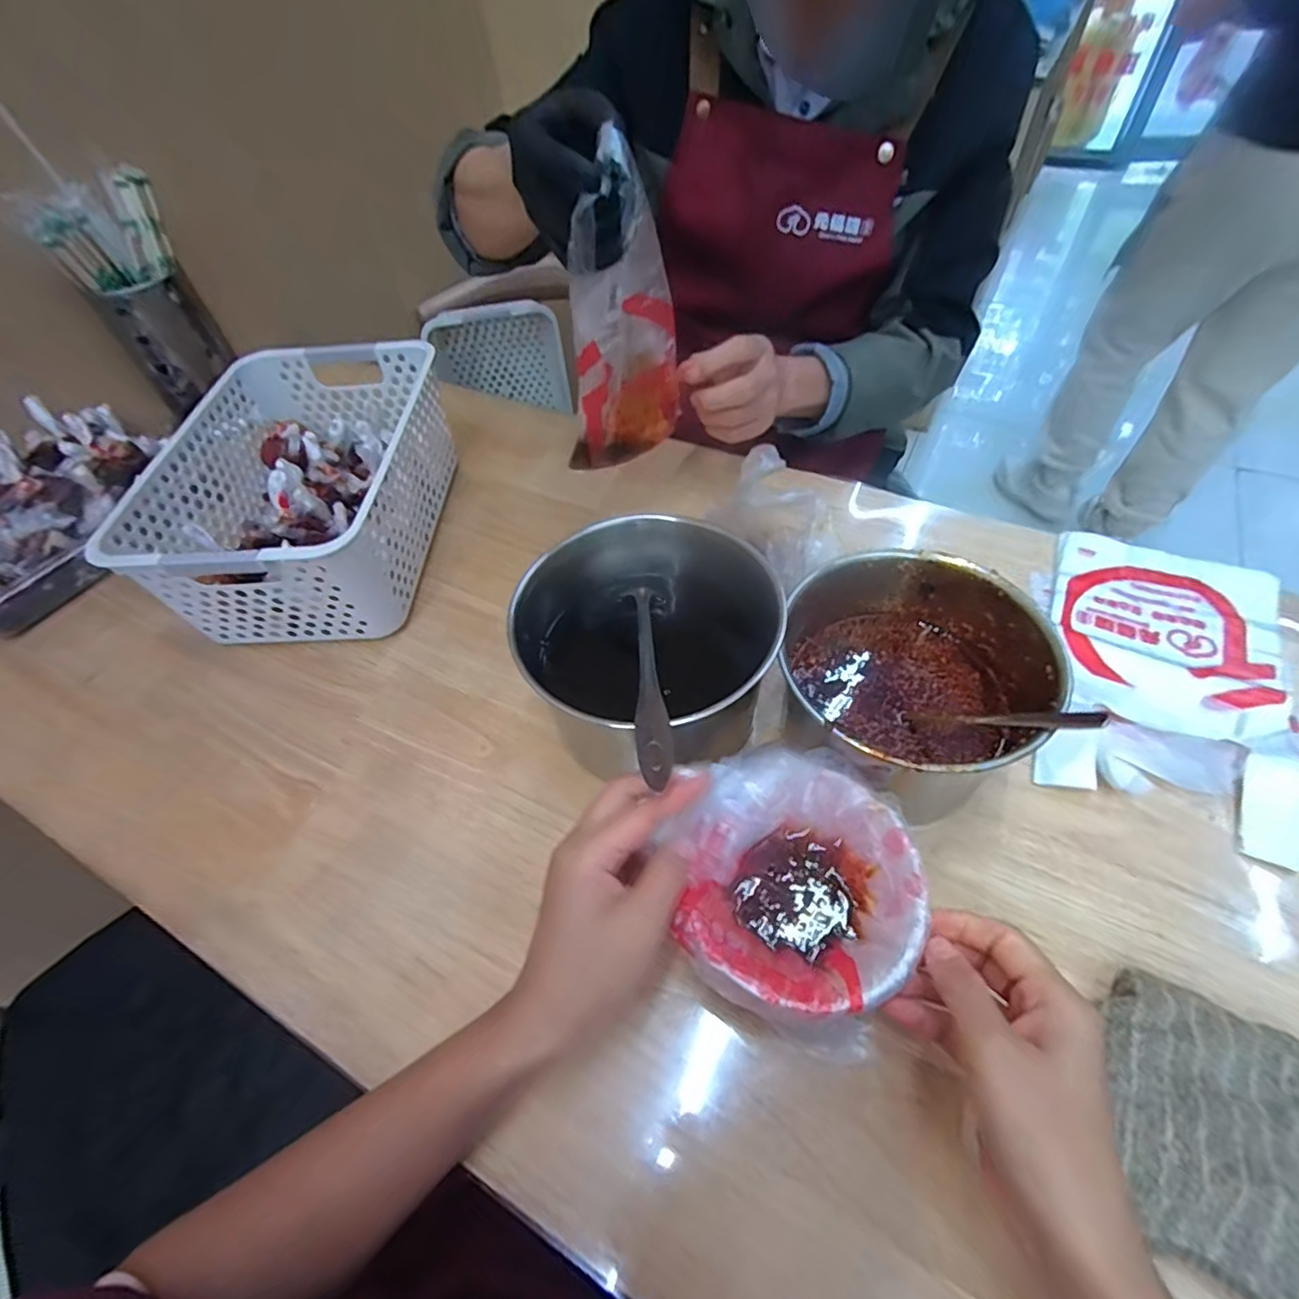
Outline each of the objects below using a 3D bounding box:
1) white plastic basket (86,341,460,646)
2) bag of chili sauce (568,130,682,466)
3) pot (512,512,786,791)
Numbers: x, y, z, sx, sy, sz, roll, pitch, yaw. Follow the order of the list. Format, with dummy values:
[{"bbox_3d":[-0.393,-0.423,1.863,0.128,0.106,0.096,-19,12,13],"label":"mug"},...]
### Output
[{"bbox_3d":[-0.302,-0.141,0.560,0.199,0.130,0.295,-1,53,4],"label":"white plastic basket"},{"bbox_3d":[-0.025,-0.237,0.459,0.090,0.201,0.030,-20,54,-10],"label":"bag of chili sauce"},{"bbox_3d":[0.000,0.006,0.428,0.143,0.117,0.171,-35,58,-20],"label":"pot"}]

